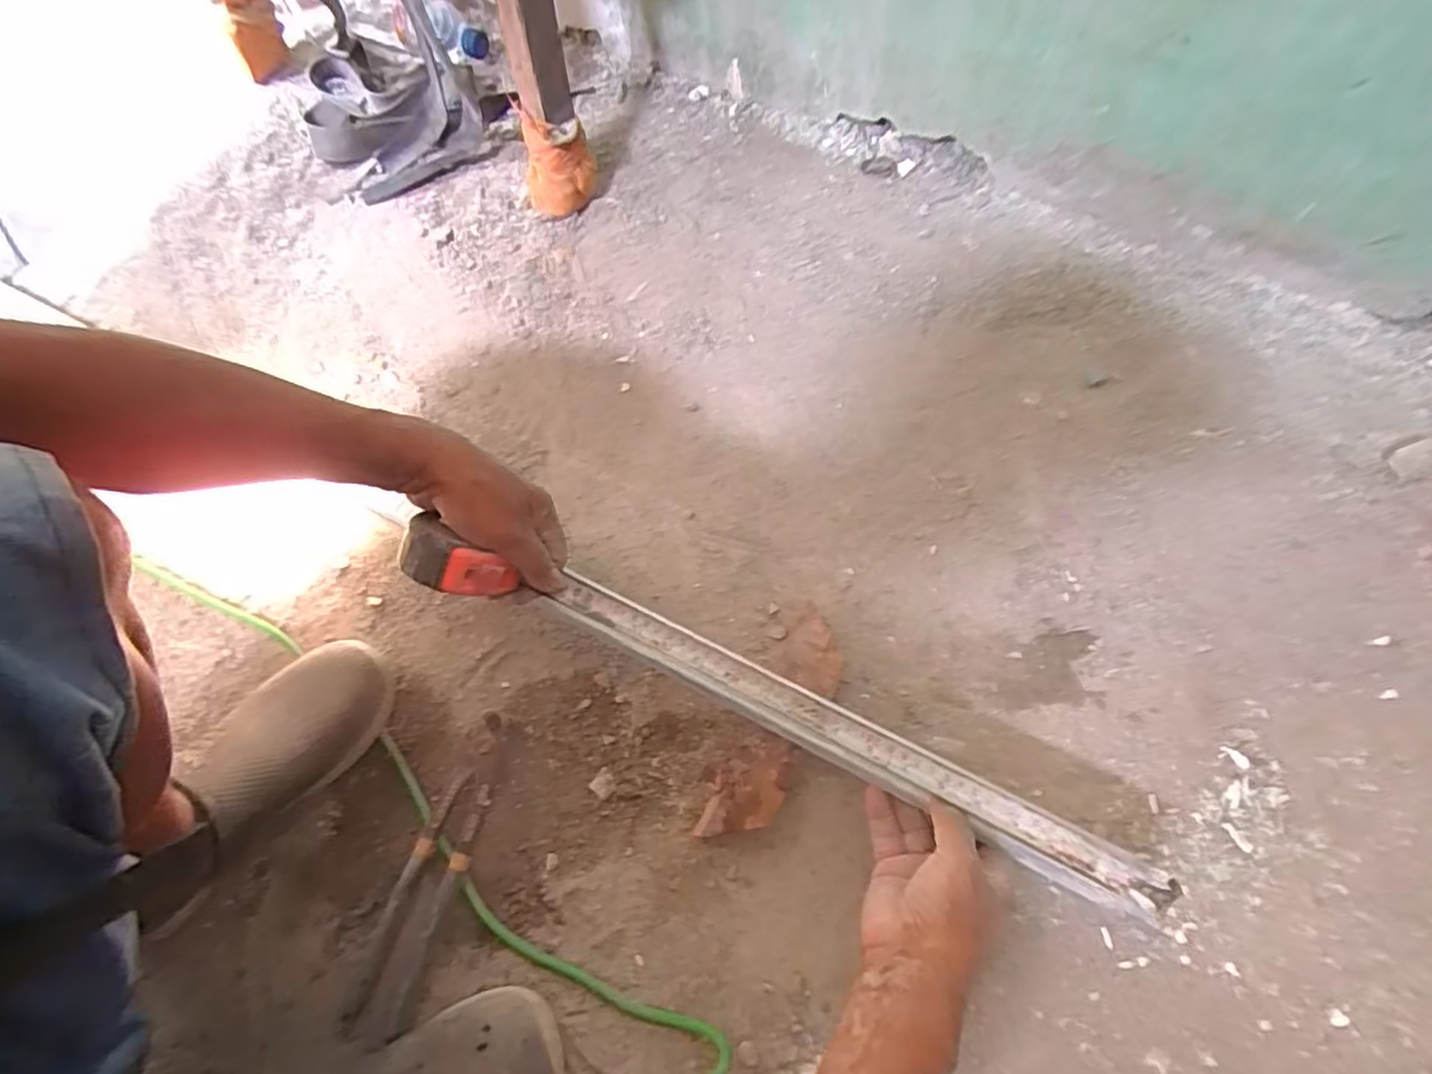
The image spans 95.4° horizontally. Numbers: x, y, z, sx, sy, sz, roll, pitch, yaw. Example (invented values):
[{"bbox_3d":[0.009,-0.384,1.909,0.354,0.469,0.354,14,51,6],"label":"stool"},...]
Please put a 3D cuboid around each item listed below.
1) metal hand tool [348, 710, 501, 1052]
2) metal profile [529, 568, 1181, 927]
[{"bbox_3d":[-0.214,0.249,0.494,0.045,0.020,0.224,16,70,8],"label":"metal hand tool"},{"bbox_3d":[0.083,0.138,0.454,0.430,0.035,0.033,26,72,10],"label":"metal profile"}]

